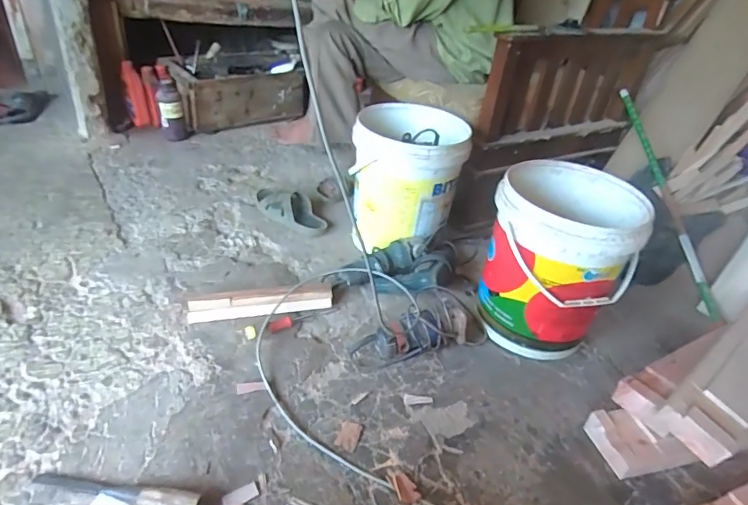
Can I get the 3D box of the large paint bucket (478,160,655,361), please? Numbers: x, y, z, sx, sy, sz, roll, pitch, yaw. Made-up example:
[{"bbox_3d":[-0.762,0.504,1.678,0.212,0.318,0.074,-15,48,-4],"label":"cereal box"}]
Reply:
[{"bbox_3d":[0.419,0.015,1.120,0.303,0.341,0.303,20,38,19],"label":"large paint bucket"}]

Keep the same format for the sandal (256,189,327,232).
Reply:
[{"bbox_3d":[-0.259,-0.132,1.482,0.265,0.056,0.127,17,37,16],"label":"sandal"}]

